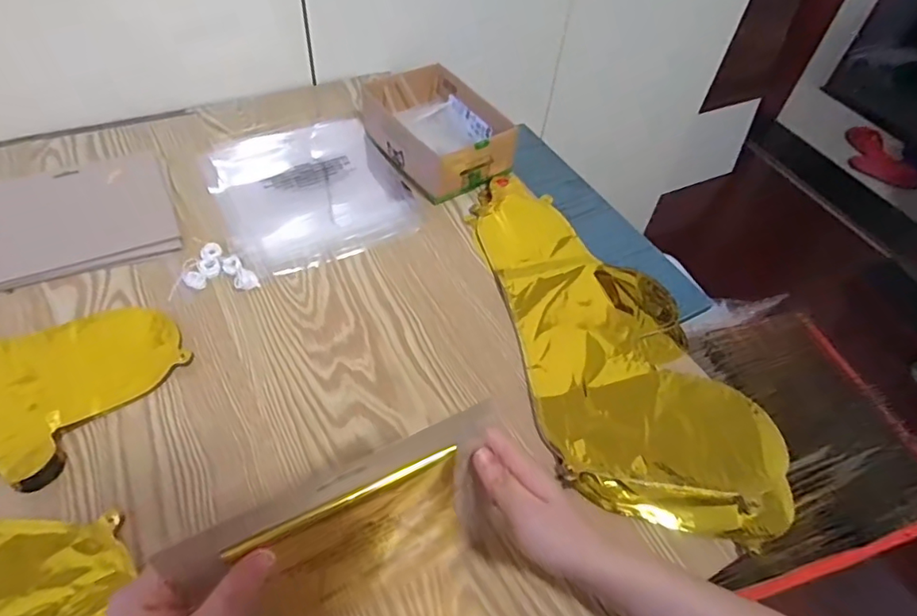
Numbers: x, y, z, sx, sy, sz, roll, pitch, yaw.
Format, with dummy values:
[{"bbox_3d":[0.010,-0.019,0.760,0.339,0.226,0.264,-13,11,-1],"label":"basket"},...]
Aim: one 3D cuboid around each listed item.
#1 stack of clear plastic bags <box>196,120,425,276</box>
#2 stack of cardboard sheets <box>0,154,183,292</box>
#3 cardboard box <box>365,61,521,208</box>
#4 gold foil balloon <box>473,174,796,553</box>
[{"bbox_3d":[-0.182,-0.150,0.683,0.215,0.010,0.240,-23,56,-22],"label":"stack of clear plastic bags"},{"bbox_3d":[-0.425,-0.101,0.610,0.192,0.009,0.173,-19,55,-19],"label":"stack of cardboard sheets"},{"bbox_3d":[-0.026,-0.229,0.707,0.133,0.065,0.188,-29,59,-25],"label":"cardboard box"},{"bbox_3d":[0.155,0.016,0.580,0.207,0.012,0.451,-9,53,-12],"label":"gold foil balloon"}]

